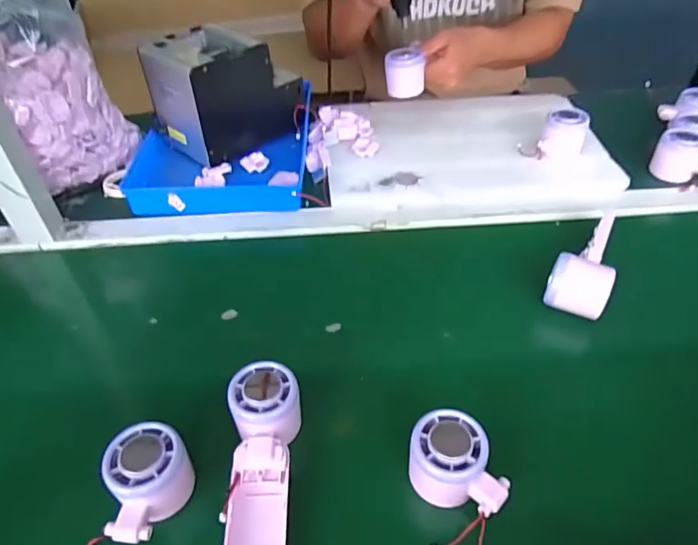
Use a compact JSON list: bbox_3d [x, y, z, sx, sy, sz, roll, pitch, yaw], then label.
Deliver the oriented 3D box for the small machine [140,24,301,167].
[{"bbox_3d":[-0.176,-0.262,0.731,0.135,0.142,0.173,31,54,30],"label":"small machine"}]

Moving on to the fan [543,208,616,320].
[{"bbox_3d":[0.257,-0.018,0.549,0.056,0.051,0.158,19,49,21],"label":"fan"}]

